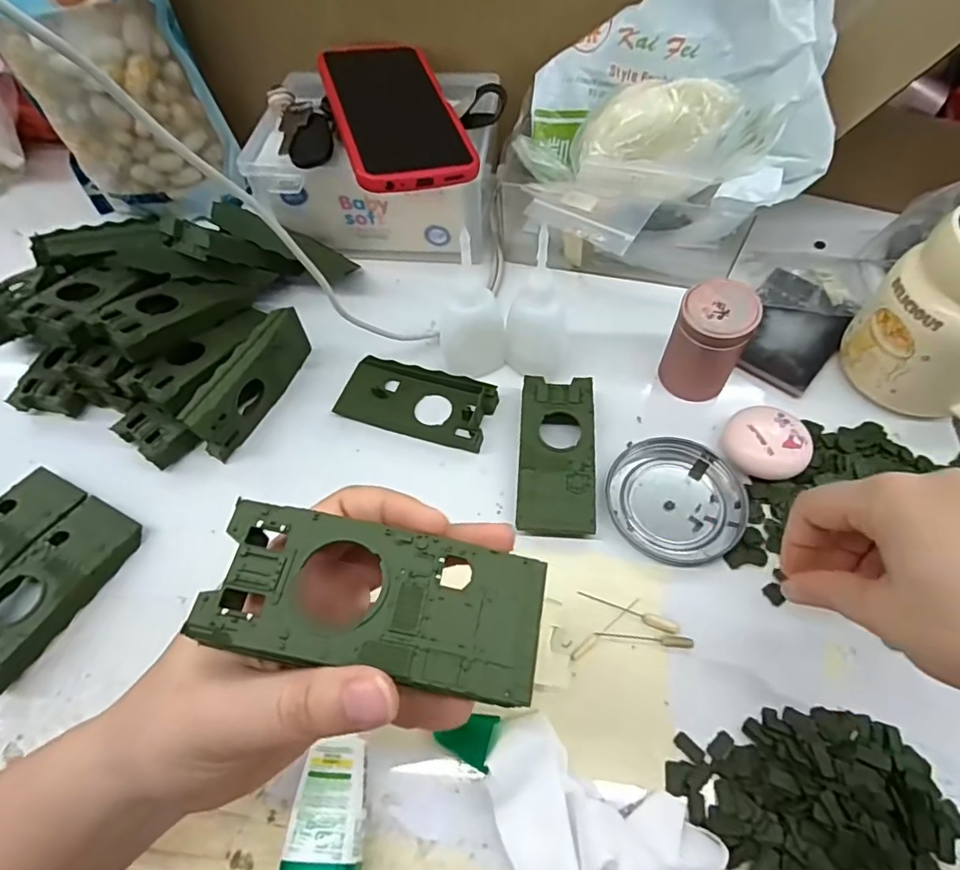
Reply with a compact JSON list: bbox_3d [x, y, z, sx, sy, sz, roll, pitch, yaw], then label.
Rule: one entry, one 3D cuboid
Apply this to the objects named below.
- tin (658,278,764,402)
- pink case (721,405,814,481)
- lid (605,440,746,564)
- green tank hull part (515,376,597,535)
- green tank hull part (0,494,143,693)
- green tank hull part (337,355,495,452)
[{"bbox_3d":[0.142,-0.057,0.349,0.044,0.069,0.041,-2,58,3],"label":"tin"},{"bbox_3d":[0.175,0.005,0.338,0.041,0.024,0.048,-40,64,-19],"label":"pink case"},{"bbox_3d":[0.117,0.037,0.333,0.078,0.006,0.079,-2,58,3],"label":"lid"},{"bbox_3d":[0.048,0.011,0.344,0.046,0.020,0.102,3,58,6],"label":"green tank hull part"},{"bbox_3d":[-0.248,0.087,0.317,0.046,0.021,0.103,23,62,17],"label":"green tank hull part"},{"bbox_3d":[-0.044,-0.024,0.373,0.104,0.019,0.044,15,60,13],"label":"green tank hull part"}]

